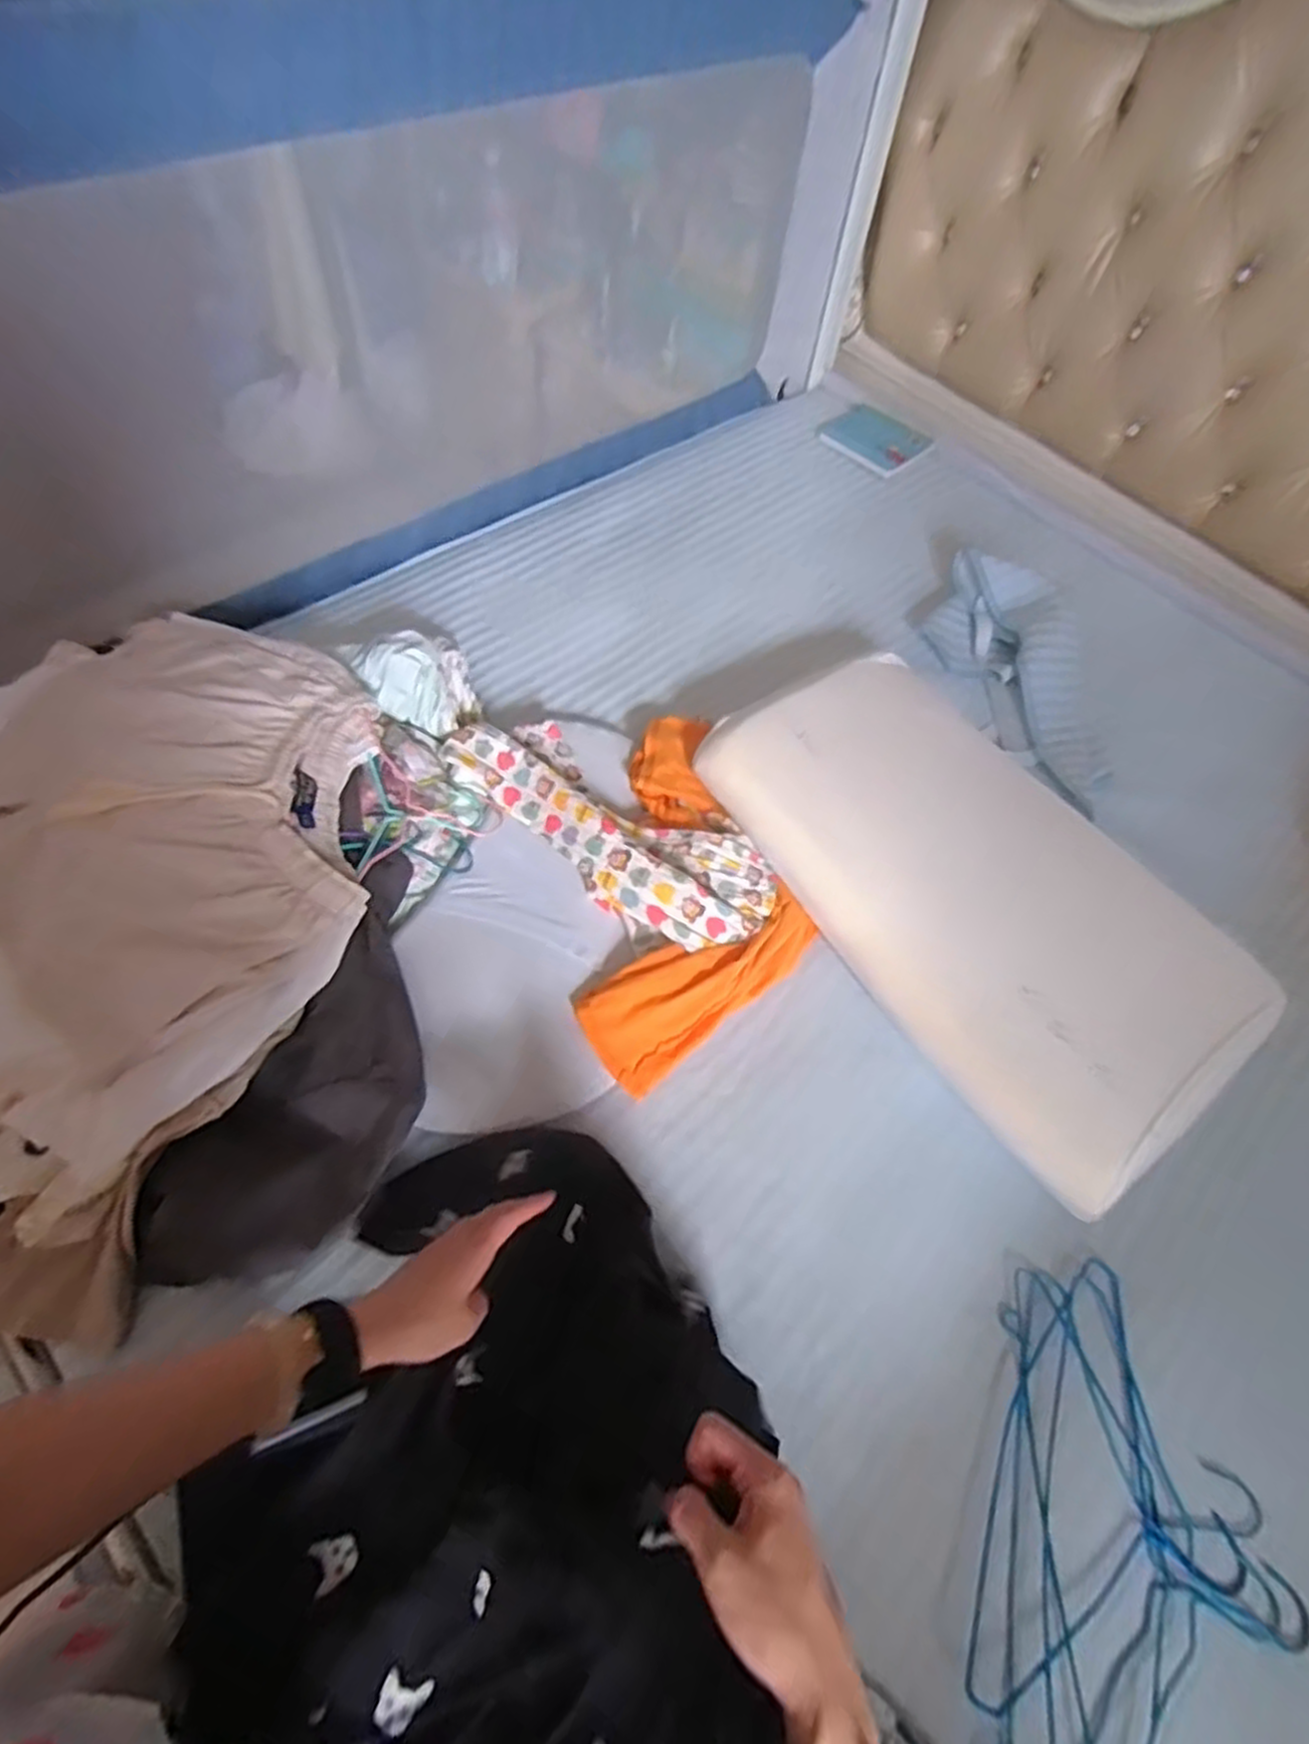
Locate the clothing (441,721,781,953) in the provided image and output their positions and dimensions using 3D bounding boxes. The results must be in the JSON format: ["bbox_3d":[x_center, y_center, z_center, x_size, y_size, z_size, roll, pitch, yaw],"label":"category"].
[{"bbox_3d":[-0.054,-0.063,0.962,0.433,0.058,0.167,34,61,12],"label":"clothing"}]

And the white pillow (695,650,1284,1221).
[{"bbox_3d":[0.378,0.019,0.963,0.333,0.136,0.675,-32,69,-23],"label":"white pillow"}]

